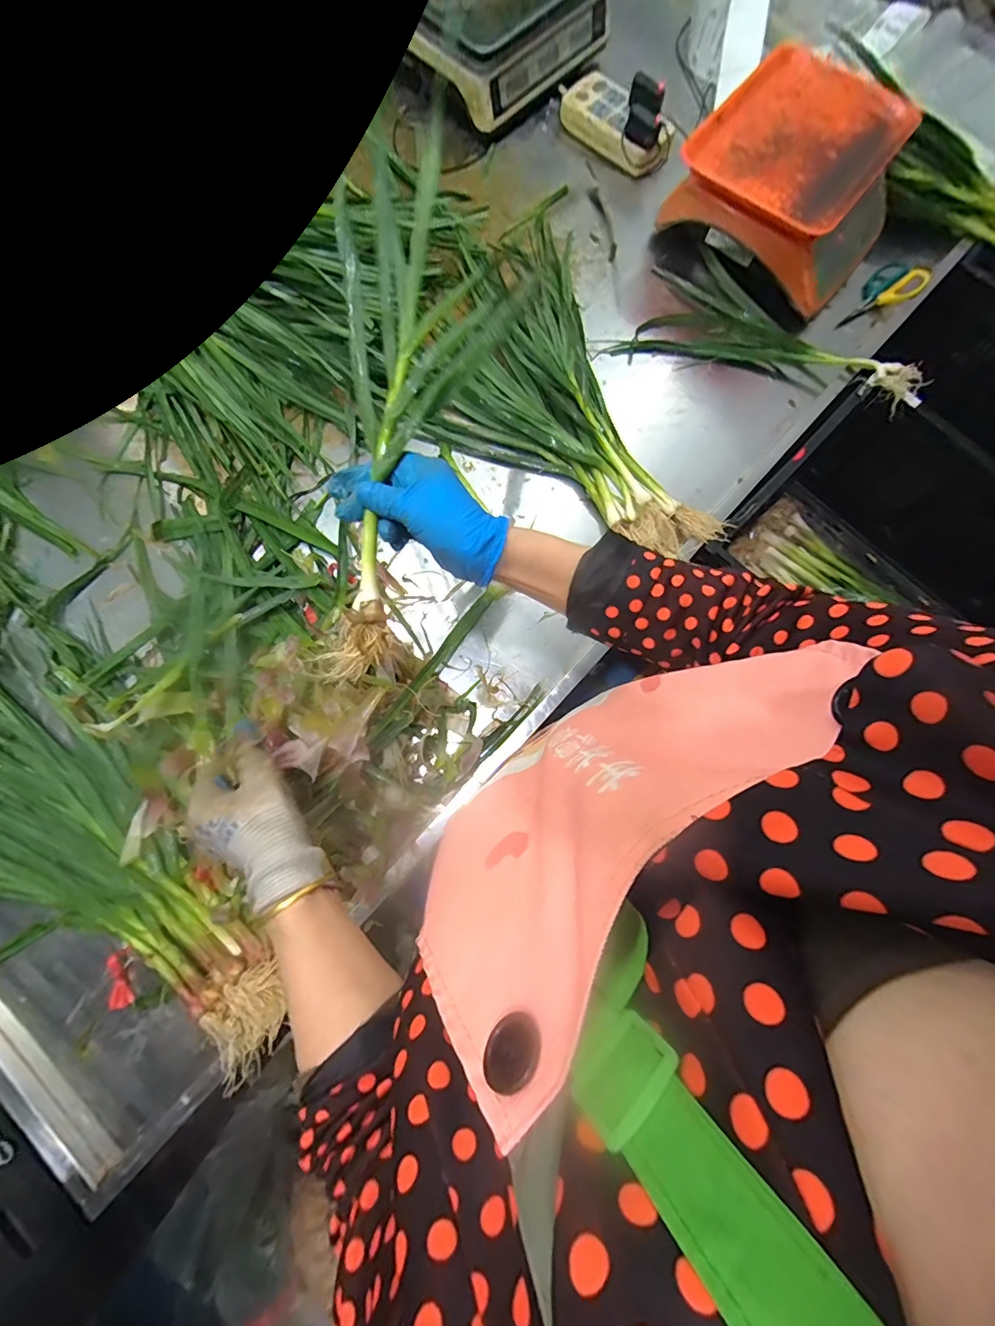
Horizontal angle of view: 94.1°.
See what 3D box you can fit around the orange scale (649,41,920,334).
[{"bbox_3d":[0.435,-0.698,0.683,0.274,0.131,0.295,41,80,6],"label":"orange scale"}]

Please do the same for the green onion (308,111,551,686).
[{"bbox_3d":[-0.087,-0.190,0.385,0.159,0.032,0.422,15,94,1],"label":"green onion"}]

